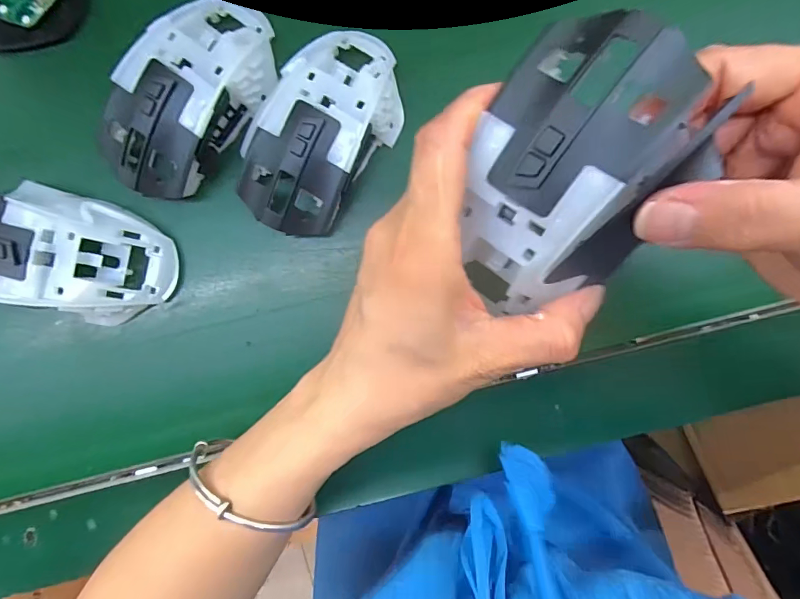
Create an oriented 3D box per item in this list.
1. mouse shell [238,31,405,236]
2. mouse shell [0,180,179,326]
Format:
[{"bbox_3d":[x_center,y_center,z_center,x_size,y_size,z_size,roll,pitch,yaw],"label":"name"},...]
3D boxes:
[{"bbox_3d":[-0.040,-0.088,0.228,0.065,0.036,0.113,30,92,-3],"label":"mouse shell"},{"bbox_3d":[-0.182,-0.025,0.230,0.110,0.040,0.067,22,92,-2],"label":"mouse shell"}]

